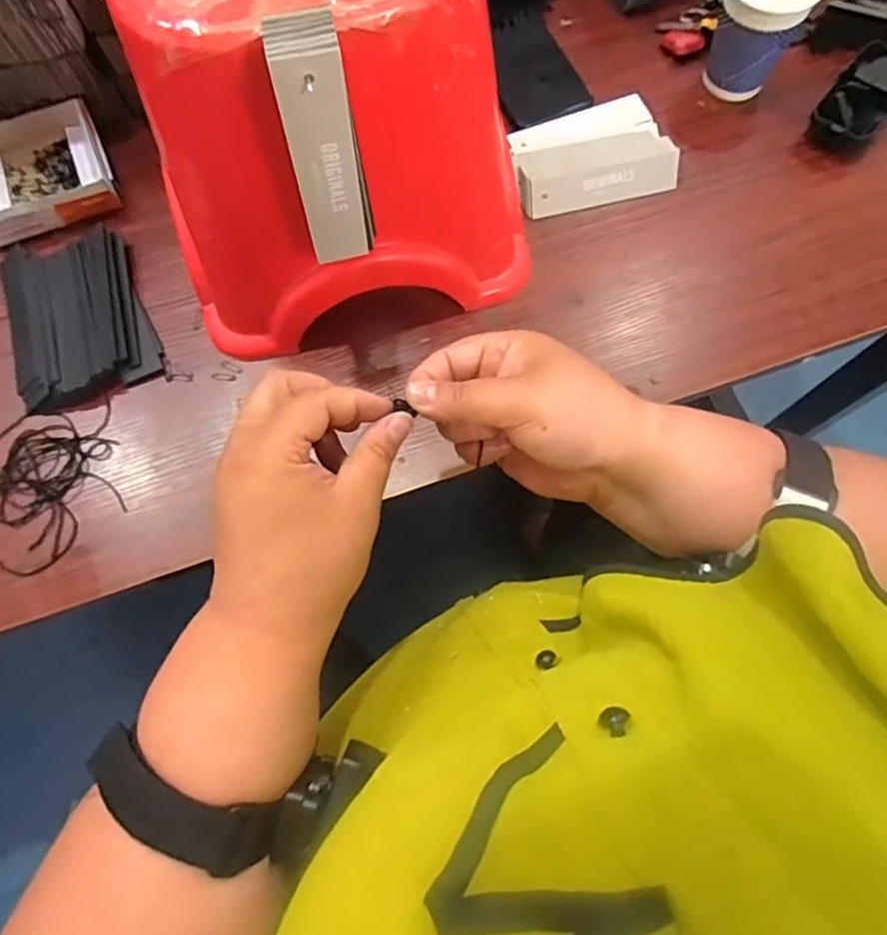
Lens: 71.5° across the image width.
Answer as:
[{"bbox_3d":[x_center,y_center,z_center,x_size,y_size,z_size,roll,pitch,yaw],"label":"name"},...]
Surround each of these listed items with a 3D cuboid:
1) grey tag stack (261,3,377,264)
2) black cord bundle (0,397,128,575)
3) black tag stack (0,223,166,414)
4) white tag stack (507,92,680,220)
[{"bbox_3d":[-0.062,-0.166,0.325,0.034,0.123,0.041,-5,72,-2],"label":"grey tag stack"},{"bbox_3d":[-0.285,0.013,0.449,0.092,0.007,0.117,-15,74,-3],"label":"black cord bundle"},{"bbox_3d":[-0.291,-0.120,0.483,0.107,0.023,0.144,-22,74,-5],"label":"black tag stack"},{"bbox_3d":[0.121,-0.275,0.525,0.139,0.032,0.104,-12,74,-3],"label":"white tag stack"}]

